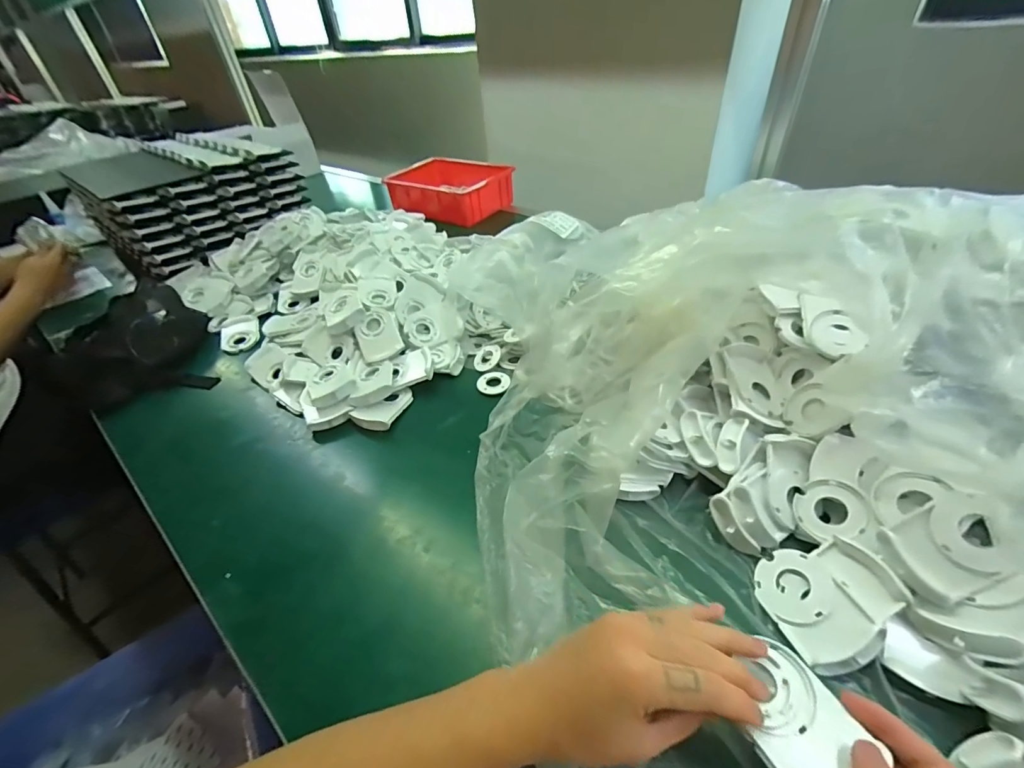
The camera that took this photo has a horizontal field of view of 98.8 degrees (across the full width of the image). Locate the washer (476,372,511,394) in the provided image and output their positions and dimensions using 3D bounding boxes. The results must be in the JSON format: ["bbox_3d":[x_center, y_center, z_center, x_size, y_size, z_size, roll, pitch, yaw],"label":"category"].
[{"bbox_3d":[-0.026,-0.003,0.595,0.043,0.006,0.040,-4,53,5],"label":"washer"}]

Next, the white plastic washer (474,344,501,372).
[{"bbox_3d":[-0.037,-0.037,0.628,0.040,0.008,0.045,11,66,42],"label":"white plastic washer"}]

